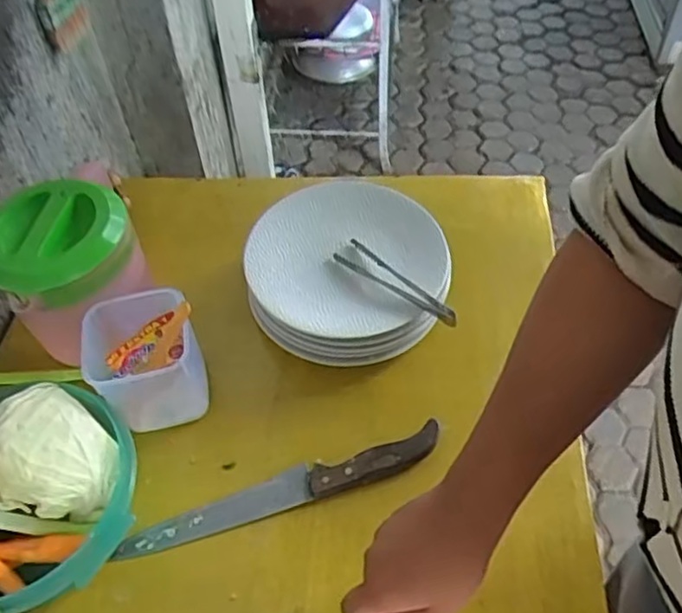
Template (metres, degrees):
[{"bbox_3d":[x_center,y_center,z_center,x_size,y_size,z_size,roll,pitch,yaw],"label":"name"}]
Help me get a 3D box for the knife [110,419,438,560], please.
[{"bbox_3d":[-0.052,0.157,0.580,0.288,0.019,0.038,-14,53,-8],"label":"knife"}]

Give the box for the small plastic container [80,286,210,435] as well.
[{"bbox_3d":[-0.180,0.053,0.614,0.098,0.102,0.089,-22,54,-14],"label":"small plastic container"}]

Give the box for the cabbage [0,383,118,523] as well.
[{"bbox_3d":[-0.234,0.123,0.538,0.092,0.071,0.091,-1,52,1],"label":"cabbage"}]

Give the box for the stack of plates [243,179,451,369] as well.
[{"bbox_3d":[0.006,-0.038,0.695,0.193,0.065,0.206,-3,52,0],"label":"stack of plates"}]

